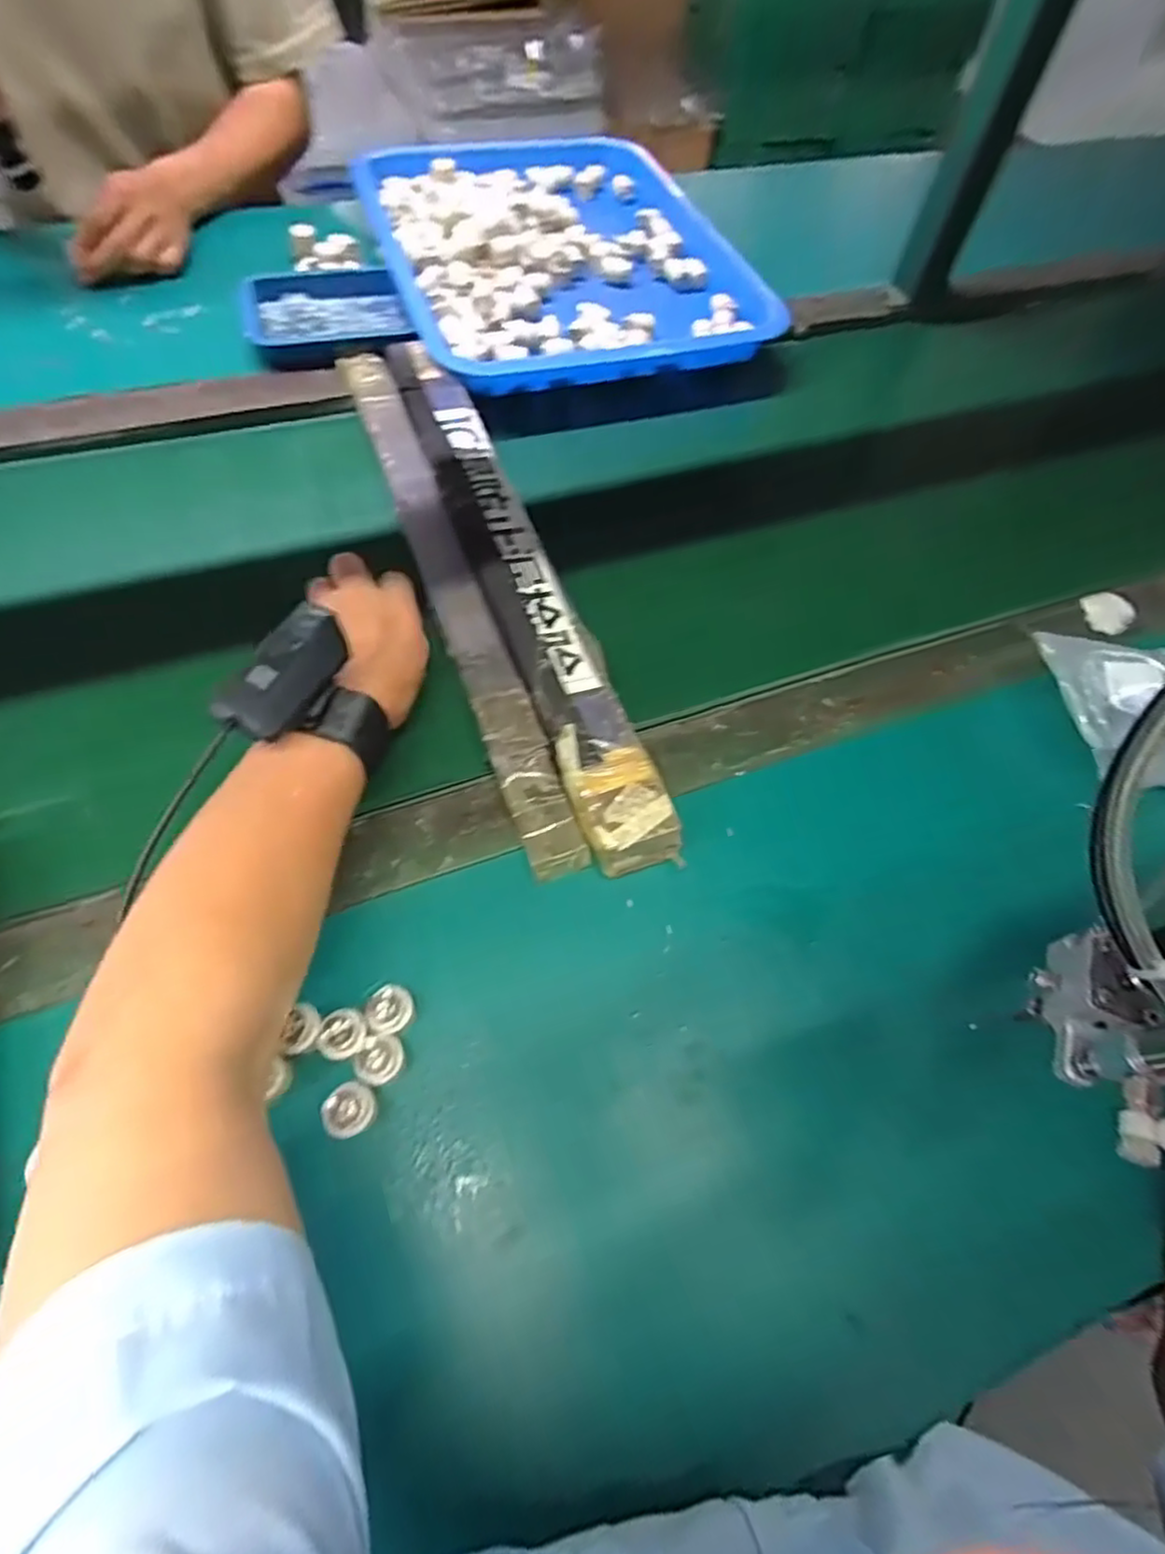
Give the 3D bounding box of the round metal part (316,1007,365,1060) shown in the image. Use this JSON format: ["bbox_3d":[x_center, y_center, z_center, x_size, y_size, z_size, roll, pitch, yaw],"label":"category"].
[{"bbox_3d":[-0.115,0.121,0.321,0.020,0.010,0.021,2,60,-3],"label":"round metal part"}]

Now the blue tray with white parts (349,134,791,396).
[{"bbox_3d":[-0.031,-0.568,0.713,0.355,0.055,0.469,-15,62,-12],"label":"blue tray with white parts"}]

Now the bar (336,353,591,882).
[{"bbox_3d":[-0.102,-0.158,0.490,0.035,0.015,0.506,-18,63,-13],"label":"bar"}]

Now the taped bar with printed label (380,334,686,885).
[{"bbox_3d":[-0.053,-0.156,0.480,0.050,0.023,0.486,-17,63,-13],"label":"taped bar with printed label"}]

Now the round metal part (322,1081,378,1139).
[{"bbox_3d":[-0.105,0.149,0.304,0.020,0.012,0.022,2,60,-3],"label":"round metal part"}]

